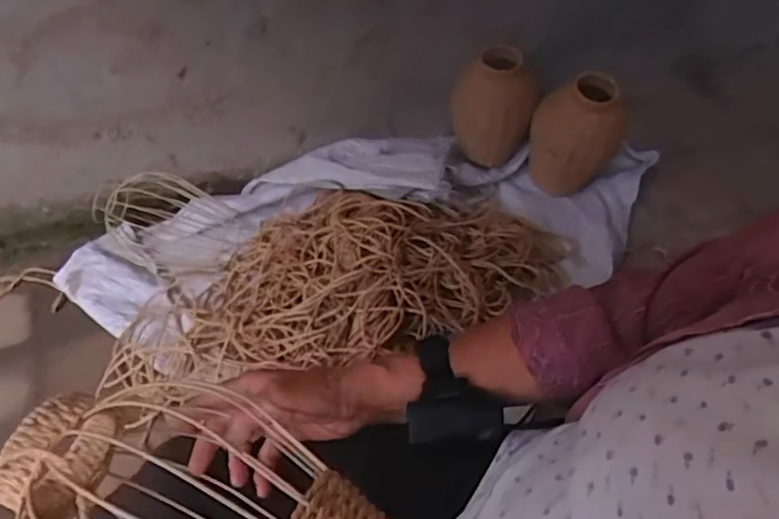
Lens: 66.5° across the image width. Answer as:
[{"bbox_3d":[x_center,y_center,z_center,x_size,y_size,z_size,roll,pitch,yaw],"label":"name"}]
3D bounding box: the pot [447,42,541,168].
[{"bbox_3d":[0.223,-0.334,1.329,0.183,0.242,0.203,0,50,0],"label":"pot"}]

